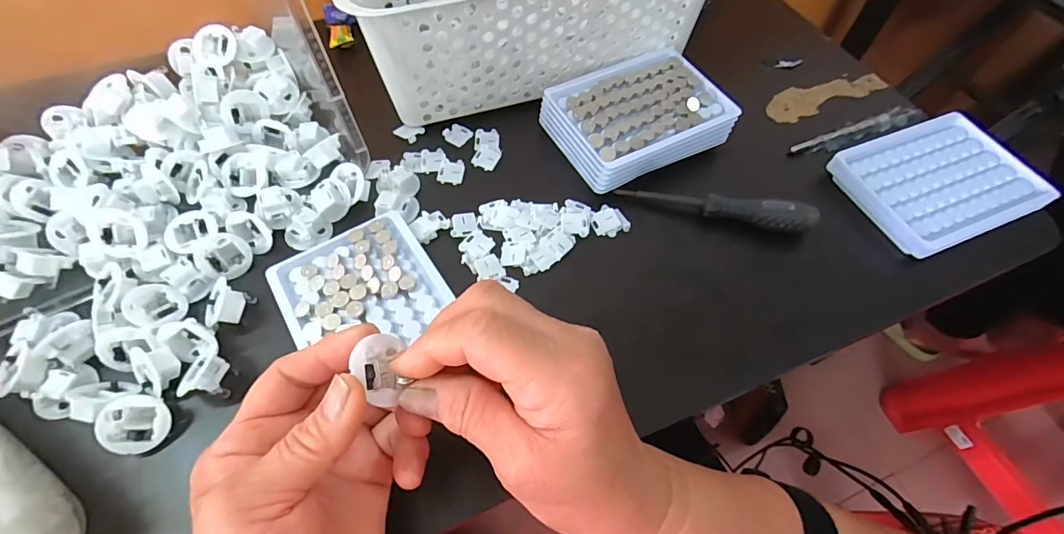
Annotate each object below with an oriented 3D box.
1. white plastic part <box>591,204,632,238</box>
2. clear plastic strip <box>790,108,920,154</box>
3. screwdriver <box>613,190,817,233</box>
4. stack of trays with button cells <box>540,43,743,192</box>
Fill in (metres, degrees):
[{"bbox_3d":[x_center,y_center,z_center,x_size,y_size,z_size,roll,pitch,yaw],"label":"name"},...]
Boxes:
[{"bbox_3d":[0.058,-0.036,0.354,0.026,0.004,0.026,-18,64,-12],"label":"white plastic part"},{"bbox_3d":[0.281,-0.117,0.408,0.131,0.010,0.015,-18,64,-12],"label":"clear plastic strip"},{"bbox_3d":[0.137,-0.047,0.352,0.139,0.025,0.017,16,62,6],"label":"screwdriver"},{"bbox_3d":[0.085,-0.124,0.387,0.136,0.033,0.104,-22,64,-14],"label":"stack of trays with button cells"}]

